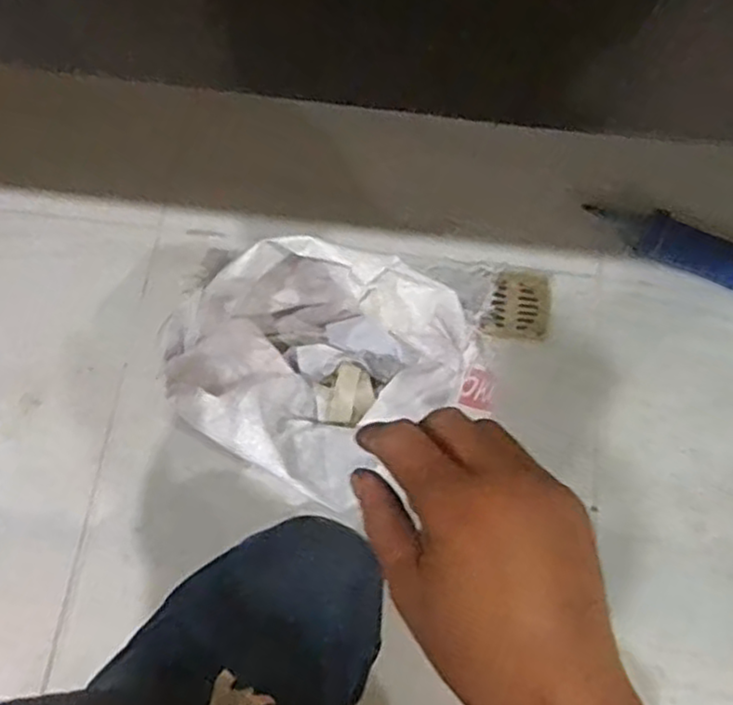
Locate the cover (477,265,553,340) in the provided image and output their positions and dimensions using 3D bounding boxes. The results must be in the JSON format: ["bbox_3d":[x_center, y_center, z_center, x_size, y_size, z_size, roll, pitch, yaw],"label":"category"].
[{"bbox_3d":[0.201,-0.065,0.960,0.087,0.014,0.095,11,71,4],"label":"cover"}]

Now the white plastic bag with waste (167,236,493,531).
[{"bbox_3d":[-0.047,0.025,0.761,0.257,0.275,0.212,23,79,6],"label":"white plastic bag with waste"}]

